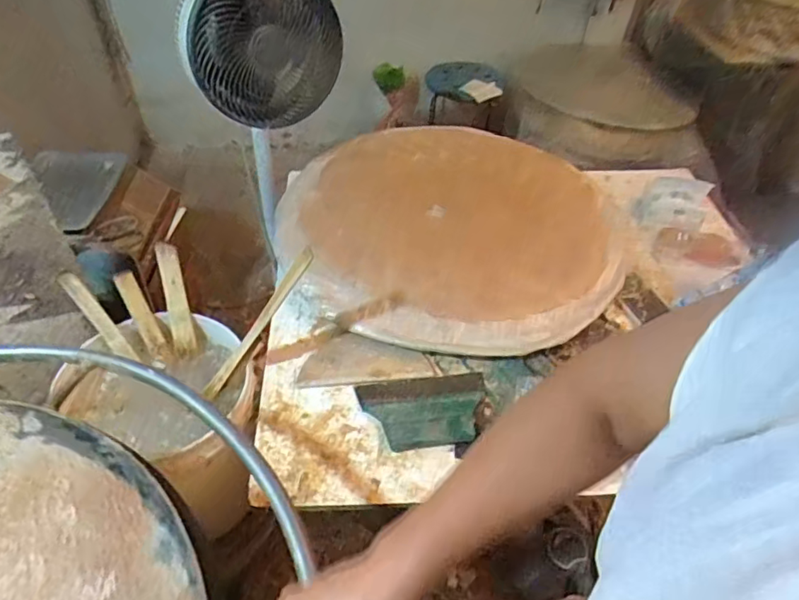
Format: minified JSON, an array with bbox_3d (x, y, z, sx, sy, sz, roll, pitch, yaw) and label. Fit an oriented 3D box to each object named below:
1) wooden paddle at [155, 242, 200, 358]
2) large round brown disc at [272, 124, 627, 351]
[{"bbox_3d":[-0.368,0.000,0.927,0.039,0.185,0.018,-12,8,-15],"label":"wooden paddle"},{"bbox_3d":[0.097,-0.166,1.094,0.632,0.042,0.593,2,46,-2],"label":"large round brown disc"}]

